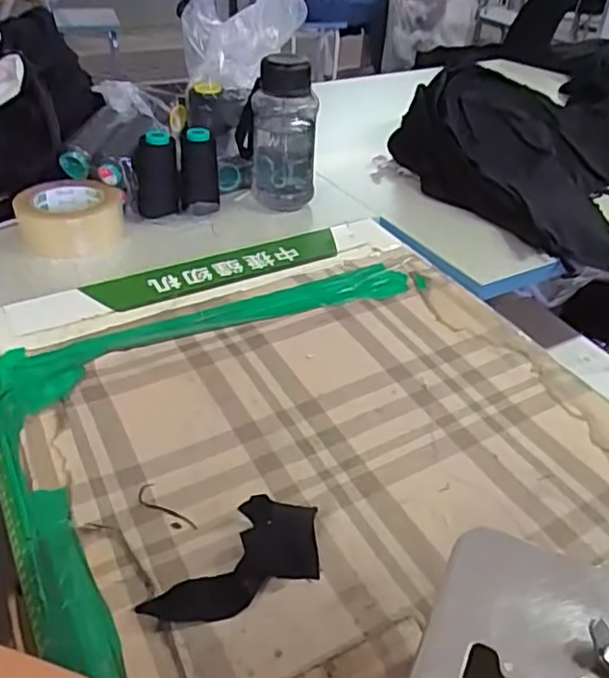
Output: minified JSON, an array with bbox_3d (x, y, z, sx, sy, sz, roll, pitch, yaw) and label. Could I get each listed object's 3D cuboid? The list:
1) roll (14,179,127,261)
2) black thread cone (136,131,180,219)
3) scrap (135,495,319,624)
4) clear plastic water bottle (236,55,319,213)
[{"bbox_3d":[-0.288,-0.148,0.796,0.125,0.045,0.118,-10,40,-15],"label":"roll"},{"bbox_3d":[-0.189,-0.210,0.822,0.053,0.102,0.048,-5,38,-8],"label":"black thread cone"},{"bbox_3d":[-0.050,0.150,0.439,0.123,0.021,0.065,-17,41,-22],"label":"scrap"},{"bbox_3d":[-0.037,-0.283,0.868,0.097,0.184,0.081,-4,38,-8],"label":"clear plastic water bottle"}]

